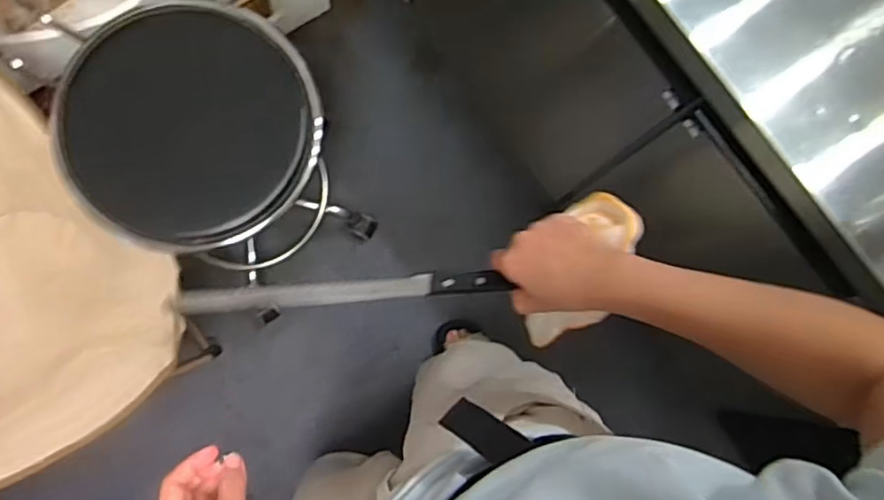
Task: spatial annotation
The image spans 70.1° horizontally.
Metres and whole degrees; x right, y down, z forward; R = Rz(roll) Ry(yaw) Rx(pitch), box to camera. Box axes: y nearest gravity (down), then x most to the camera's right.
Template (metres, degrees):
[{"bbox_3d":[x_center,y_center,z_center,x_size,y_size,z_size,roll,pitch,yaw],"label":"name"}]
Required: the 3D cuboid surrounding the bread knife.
[{"bbox_3d":[-0.091,0.038,0.580,0.292,0.018,0.021,-4,83,-2],"label":"bread knife"}]

